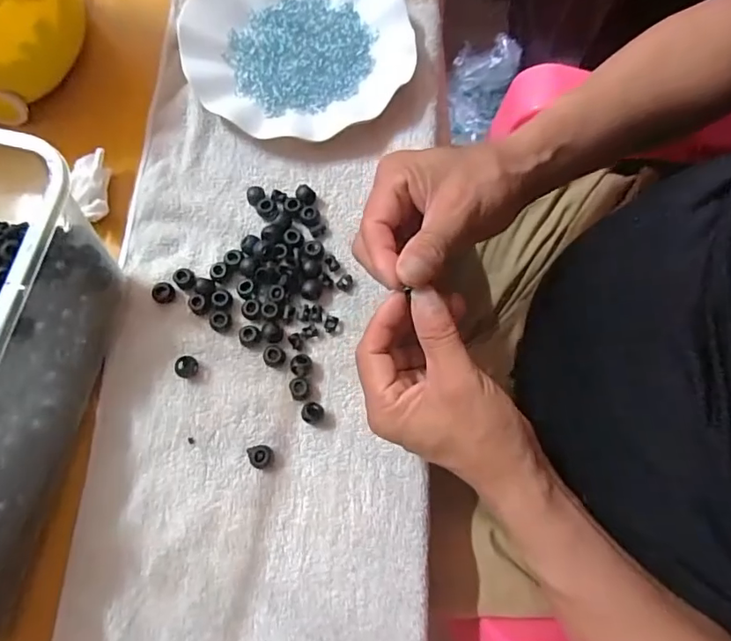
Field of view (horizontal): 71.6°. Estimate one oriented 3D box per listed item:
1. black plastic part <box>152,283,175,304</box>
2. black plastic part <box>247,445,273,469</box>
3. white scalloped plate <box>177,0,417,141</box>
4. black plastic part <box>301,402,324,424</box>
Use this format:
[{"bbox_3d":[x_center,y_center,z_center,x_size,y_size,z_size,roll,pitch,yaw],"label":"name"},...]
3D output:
[{"bbox_3d":[-0.147,-0.020,0.369,0.014,0.008,0.015,0,75,-1],"label":"black plastic part"},{"bbox_3d":[-0.070,0.092,0.340,0.016,0.012,0.016,0,75,-1],"label":"black plastic part"},{"bbox_3d":[-0.056,-0.234,0.422,0.180,0.023,0.174,0,75,-1],"label":"white scalloped plate"},{"bbox_3d":[-0.036,0.063,0.349,0.015,0.011,0.015,0,75,-1],"label":"black plastic part"}]

